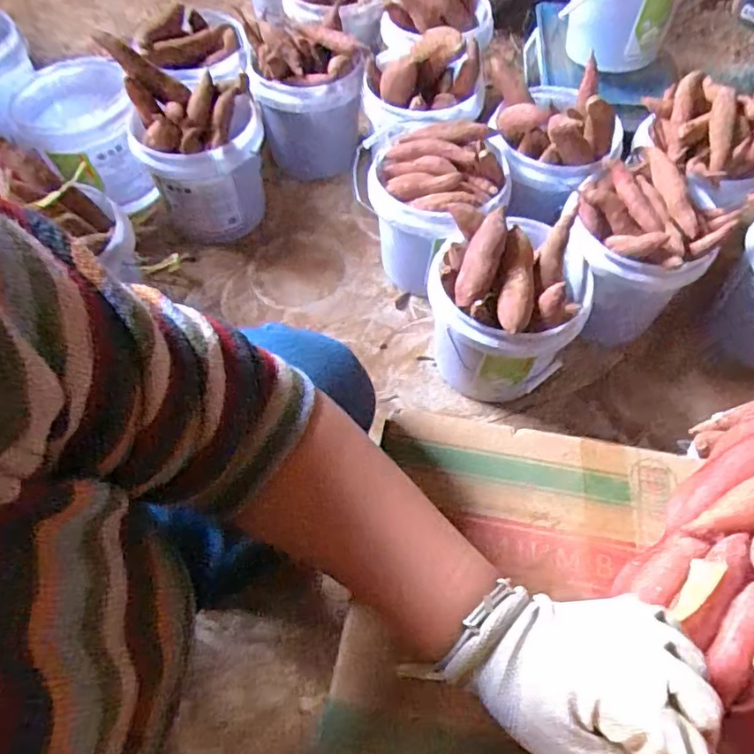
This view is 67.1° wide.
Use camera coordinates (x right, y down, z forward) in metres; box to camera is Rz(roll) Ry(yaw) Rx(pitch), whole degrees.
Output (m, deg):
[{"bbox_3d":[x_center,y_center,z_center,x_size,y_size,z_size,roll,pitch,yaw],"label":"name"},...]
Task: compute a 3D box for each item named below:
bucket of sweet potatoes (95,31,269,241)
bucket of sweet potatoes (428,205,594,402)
[{"bbox_3d":[-0.299,-0.382,0.967,0.203,0.233,0.223,0,59,0],"label":"bucket of sweet potatoes"},{"bbox_3d":[0.178,-0.102,0.771,0.187,0.221,0.201,0,59,0],"label":"bucket of sweet potatoes"}]

